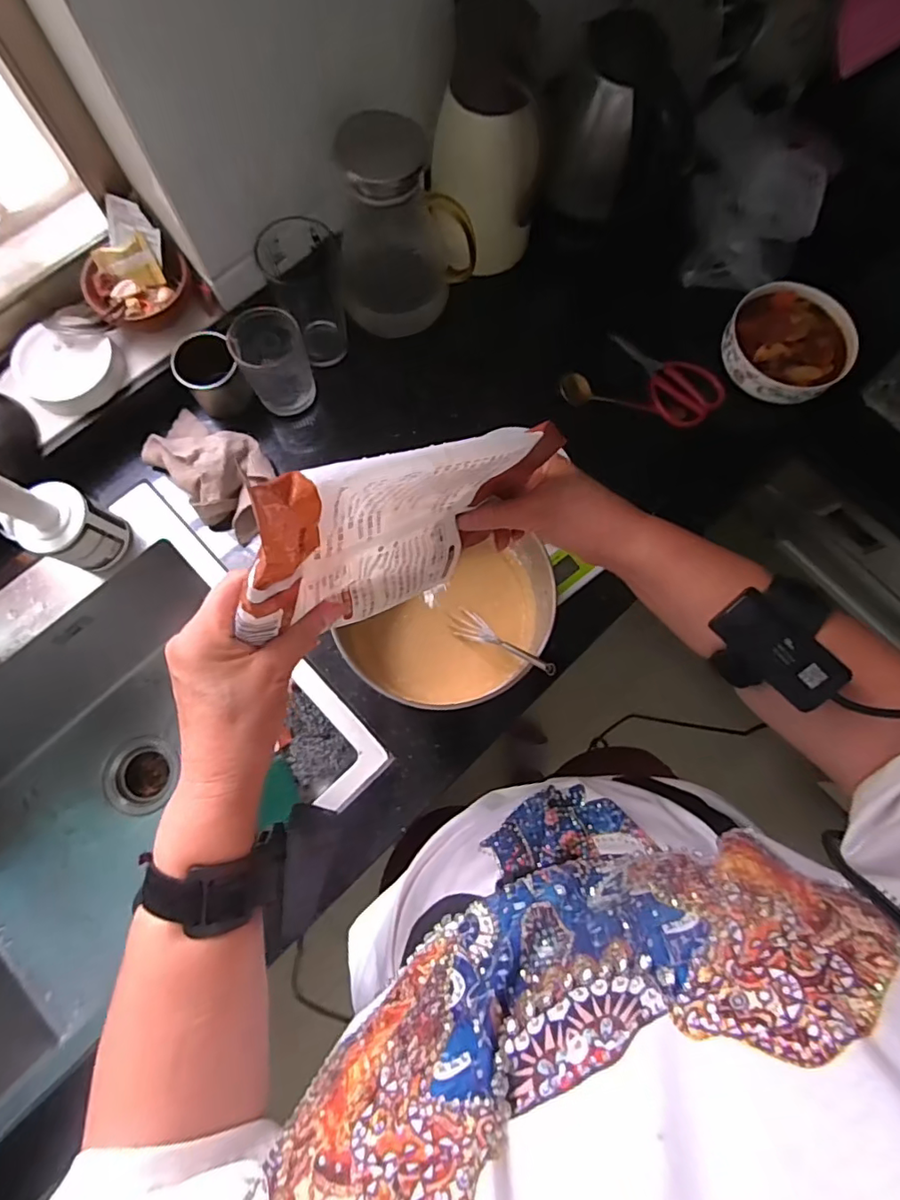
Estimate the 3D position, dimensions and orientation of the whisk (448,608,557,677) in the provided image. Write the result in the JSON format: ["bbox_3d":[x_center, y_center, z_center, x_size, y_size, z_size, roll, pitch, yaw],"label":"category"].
[{"bbox_3d":[0.049,0.042,0.513,0.025,0.161,0.024,-47,120,-11],"label":"whisk"}]

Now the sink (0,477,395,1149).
[{"bbox_3d":[-0.428,0.246,0.661,0.601,0.232,0.422,-43,81,-10],"label":"sink"}]

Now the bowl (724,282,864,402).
[{"bbox_3d":[0.430,-0.320,0.675,0.162,0.055,0.144,-15,77,-5],"label":"bowl"}]

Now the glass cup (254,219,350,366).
[{"bbox_3d":[-0.162,-0.354,0.627,0.078,0.157,0.068,-14,77,-5],"label":"glass cup"}]

